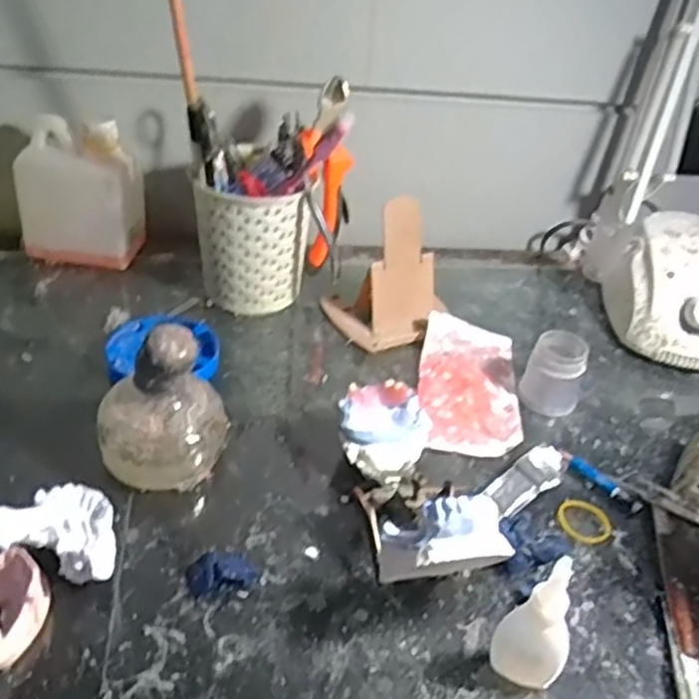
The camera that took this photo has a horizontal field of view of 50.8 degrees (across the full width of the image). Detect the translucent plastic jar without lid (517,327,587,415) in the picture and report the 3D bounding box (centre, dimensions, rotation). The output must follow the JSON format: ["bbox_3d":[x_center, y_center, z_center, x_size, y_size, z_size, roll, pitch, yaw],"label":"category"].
[{"bbox_3d":[0.154,0.018,0.553,0.040,0.053,0.040,5,37,-3],"label":"translucent plastic jar without lid"}]

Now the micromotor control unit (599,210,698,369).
[{"bbox_3d":[0.285,-0.052,0.636,0.102,0.084,0.136,3,37,-5],"label":"micromotor control unit"}]

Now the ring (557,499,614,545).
[{"bbox_3d":[0.150,0.109,0.471,0.033,0.005,0.033,5,37,-3],"label":"ring"}]

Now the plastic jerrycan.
[{"bbox_3d":[-0.231,-0.132,0.639,0.088,0.122,0.069,9,36,3],"label":"plastic jerrycan"}]

